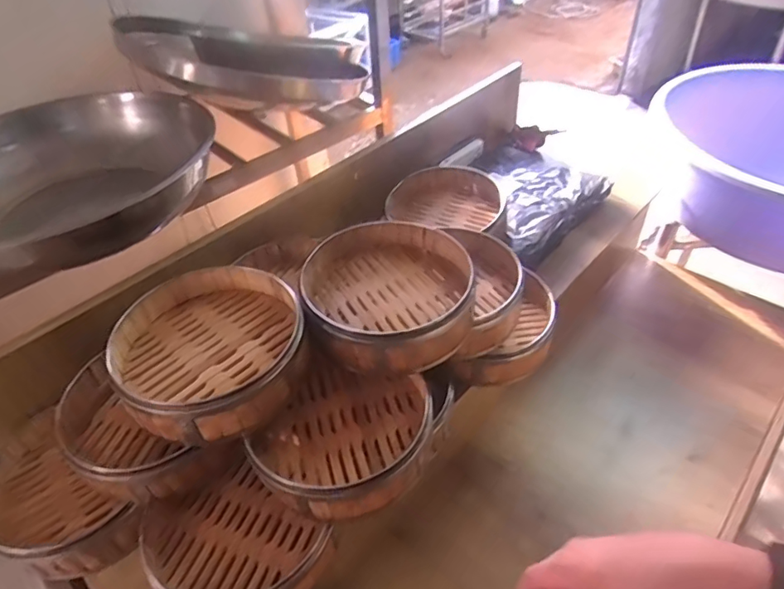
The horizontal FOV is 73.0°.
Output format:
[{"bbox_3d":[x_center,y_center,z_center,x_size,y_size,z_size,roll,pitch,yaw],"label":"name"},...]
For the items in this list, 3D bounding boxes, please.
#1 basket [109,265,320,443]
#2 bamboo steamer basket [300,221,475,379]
[{"bbox_3d":[-0.204,0.053,0.607,0.197,0.056,0.219,-30,48,-24],"label":"basket"},{"bbox_3d":[-0.005,-0.011,0.663,0.198,0.052,0.219,-6,43,-1],"label":"bamboo steamer basket"}]

